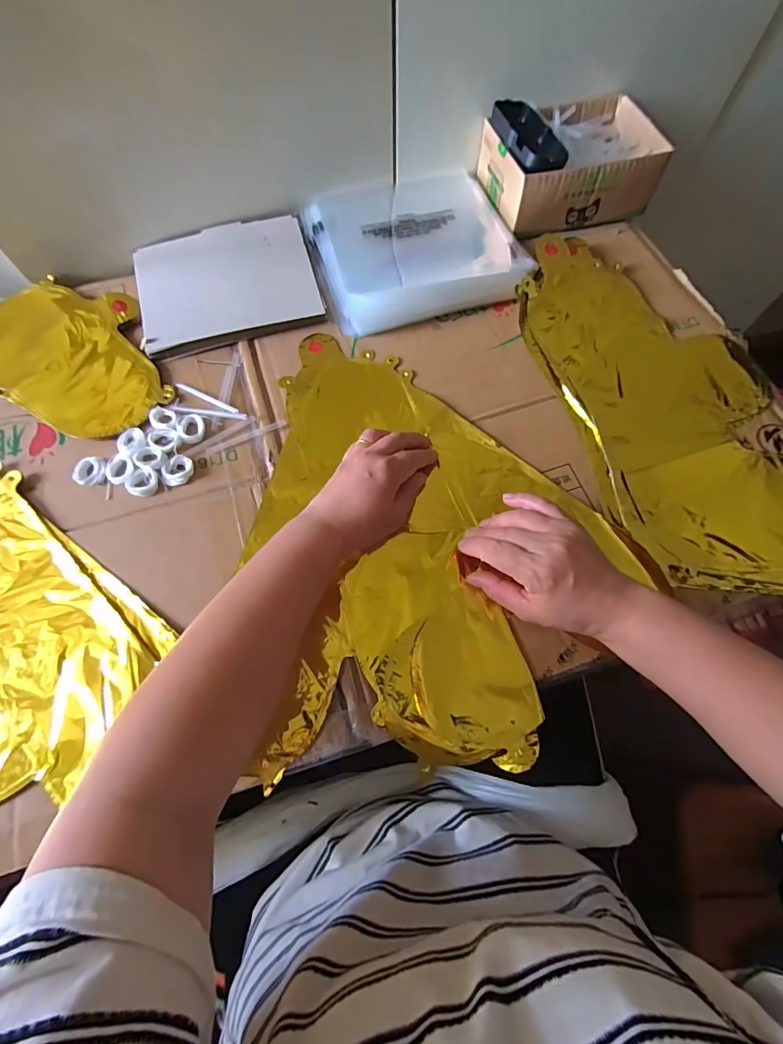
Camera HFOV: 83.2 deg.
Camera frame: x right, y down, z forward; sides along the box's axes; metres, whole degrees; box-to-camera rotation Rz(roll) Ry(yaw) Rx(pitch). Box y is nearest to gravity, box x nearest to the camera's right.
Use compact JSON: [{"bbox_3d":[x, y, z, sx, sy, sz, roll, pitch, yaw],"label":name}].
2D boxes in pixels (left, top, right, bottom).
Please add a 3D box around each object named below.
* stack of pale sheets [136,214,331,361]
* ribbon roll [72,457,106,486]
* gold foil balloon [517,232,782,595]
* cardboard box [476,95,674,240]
[{"bbox_3d":[-0.187,-0.276,0.501,0.190,0.011,0.168,-15,68,-6],"label":"stack of pale sheets"},{"bbox_3d":[-0.287,-0.048,0.421,0.030,0.010,0.029,0,67,0],"label":"ribbon roll"},{"bbox_3d":[0.282,-0.126,0.441,0.214,0.020,0.426,-16,68,-7],"label":"gold foil balloon"},{"bbox_3d":[0.216,-0.441,0.542,0.189,0.067,0.143,-16,68,-7],"label":"cardboard box"}]

